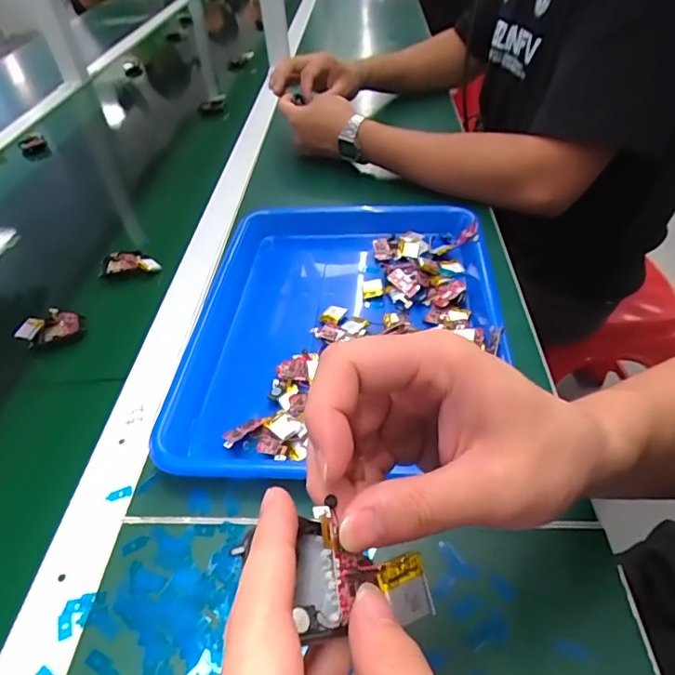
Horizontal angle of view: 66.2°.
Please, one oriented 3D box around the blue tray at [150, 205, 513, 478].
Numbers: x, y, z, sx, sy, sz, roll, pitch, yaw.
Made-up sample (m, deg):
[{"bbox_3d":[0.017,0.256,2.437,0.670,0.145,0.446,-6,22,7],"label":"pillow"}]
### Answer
[{"bbox_3d":[0.008,-0.016,0.455,0.270,0.045,0.327,-1,44,4],"label":"blue tray"}]

